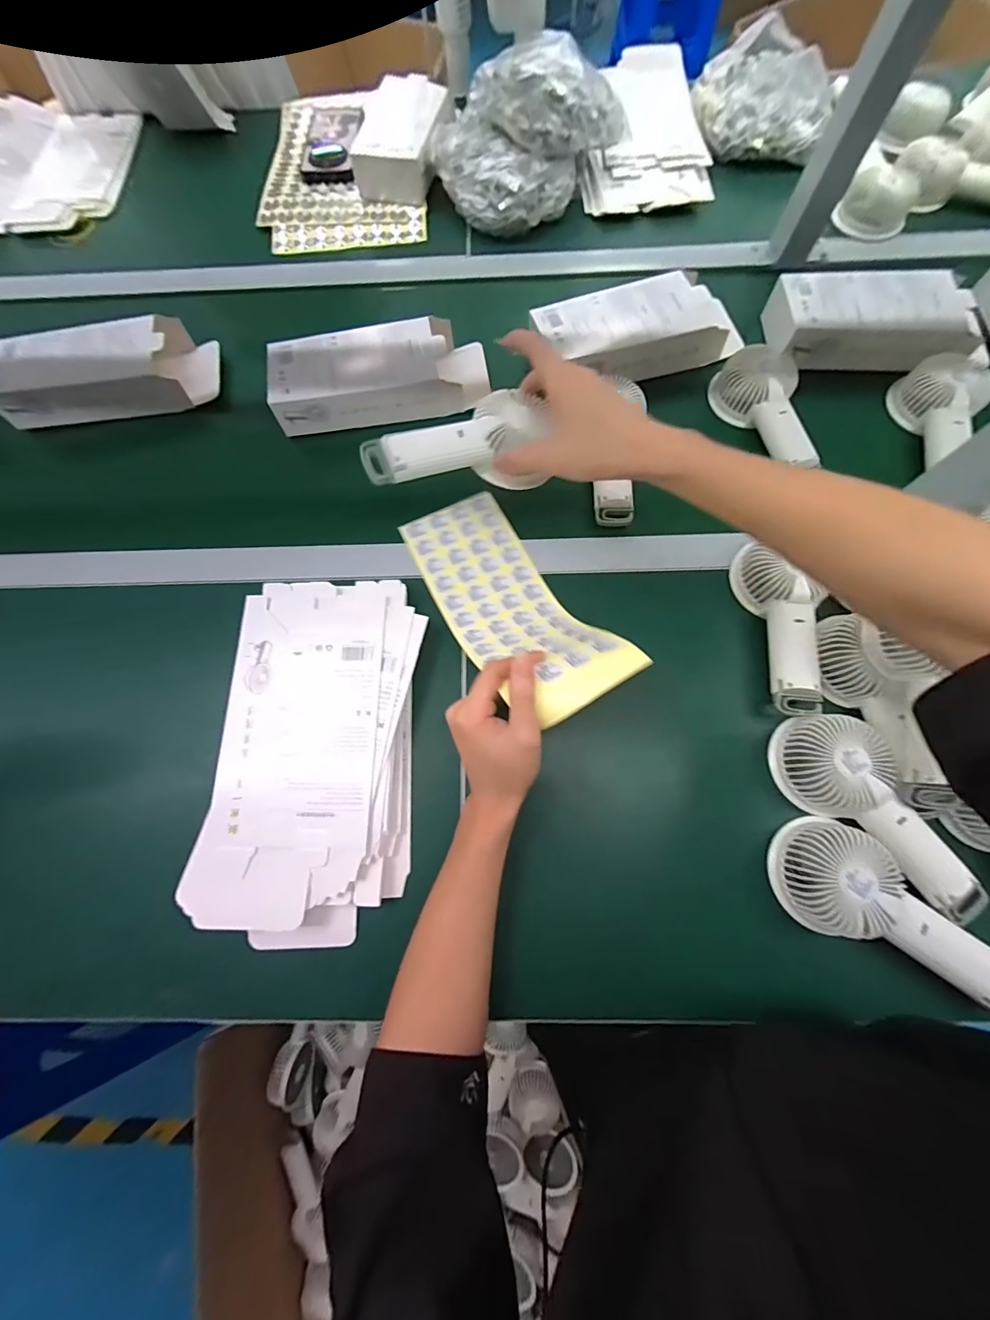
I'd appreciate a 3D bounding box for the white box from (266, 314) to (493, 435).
[{"bbox_3d":[-0.134,-0.334,0.521,0.244,0.051,0.107,-10,74,-2],"label":"white box"}]

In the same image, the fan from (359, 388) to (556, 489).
[{"bbox_3d":[-0.032,-0.184,0.391,0.163,0.043,0.078,-21,75,-14],"label":"fan"}]

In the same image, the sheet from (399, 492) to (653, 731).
[{"bbox_3d":[0.011,-0.059,0.432,0.112,0.054,0.291,-31,52,-8],"label":"sheet"}]

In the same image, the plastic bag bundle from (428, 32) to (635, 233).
[{"bbox_3d":[0.039,-0.699,0.577,0.175,0.107,0.228,39,79,11],"label":"plastic bag bundle"}]

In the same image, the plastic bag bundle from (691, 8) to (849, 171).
[{"bbox_3d":[0.377,-0.793,0.614,0.188,0.068,0.143,16,75,6],"label":"plastic bag bundle"}]

